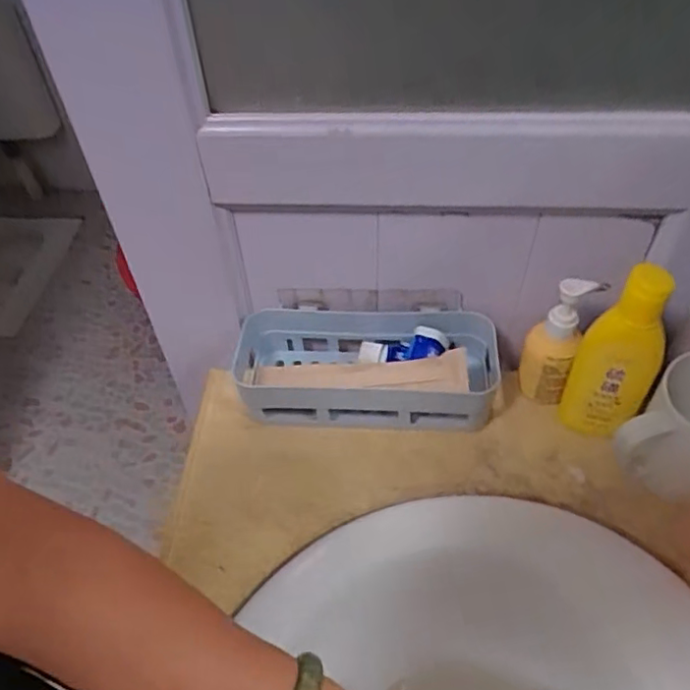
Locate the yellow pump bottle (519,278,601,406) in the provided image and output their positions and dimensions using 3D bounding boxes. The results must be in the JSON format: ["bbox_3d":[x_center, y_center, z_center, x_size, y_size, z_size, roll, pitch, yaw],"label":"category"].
[{"bbox_3d":[0.192,0.001,0.562,0.049,0.134,0.043,11,52,16],"label":"yellow pump bottle"}]

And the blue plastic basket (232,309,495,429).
[{"bbox_3d":[0.016,0.025,0.599,0.268,0.066,0.103,0,50,6],"label":"blue plastic basket"}]

